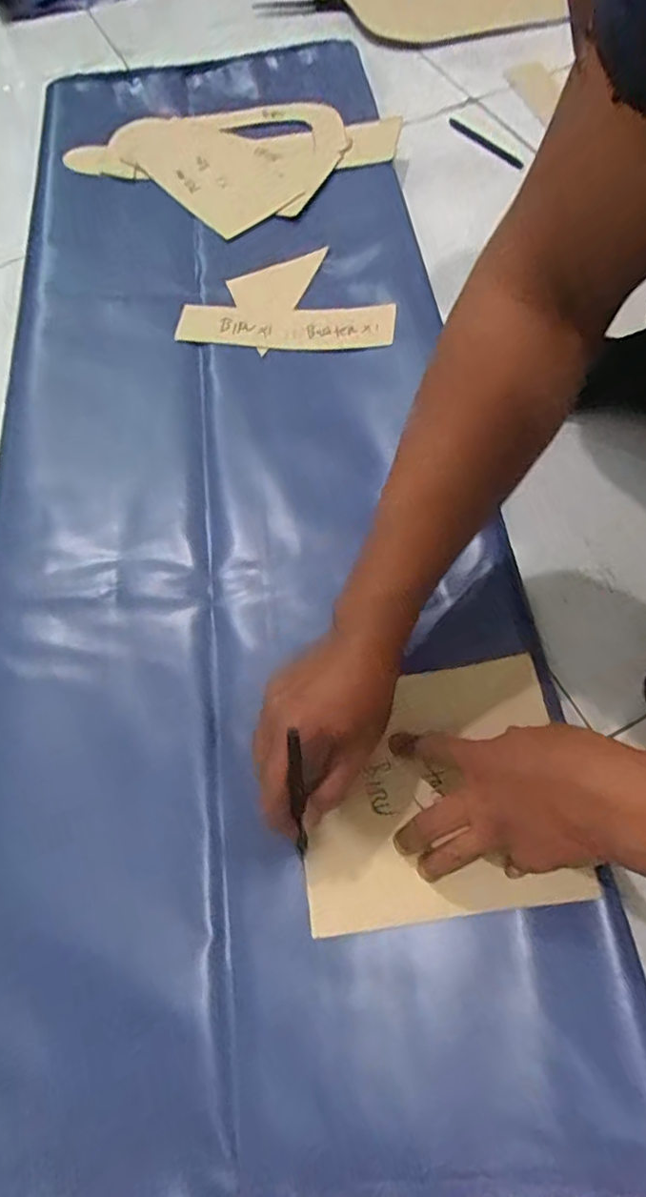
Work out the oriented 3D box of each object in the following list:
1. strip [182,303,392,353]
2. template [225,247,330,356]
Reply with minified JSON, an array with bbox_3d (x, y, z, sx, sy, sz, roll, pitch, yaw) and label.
[{"bbox_3d":[-0.039,-0.295,0.615,0.228,0.013,0.059,3,70,5],"label":"strip"},{"bbox_3d":[-0.064,-0.349,0.643,0.078,0.006,0.165,24,71,6],"label":"template"}]

